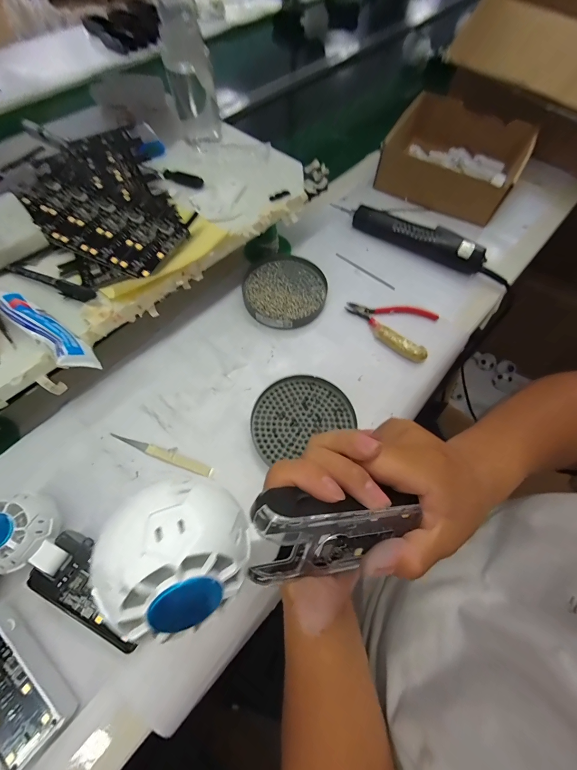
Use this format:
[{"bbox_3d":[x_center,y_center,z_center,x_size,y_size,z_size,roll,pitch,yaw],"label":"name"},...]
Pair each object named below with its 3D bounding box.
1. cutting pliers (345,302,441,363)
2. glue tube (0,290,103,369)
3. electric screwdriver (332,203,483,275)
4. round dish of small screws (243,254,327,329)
[{"bbox_3d":[0.139,-0.087,0.406,0.118,0.014,0.076,37,69,17],"label":"cutting pliers"},{"bbox_3d":[-0.231,-0.058,0.288,0.140,0.028,0.027,36,69,15],"label":"glue tube"},{"bbox_3d":[0.179,-0.227,0.469,0.224,0.032,0.035,29,66,14],"label":"electric screwdriver"},{"bbox_3d":[-0.007,-0.129,0.425,0.109,0.018,0.113,0,63,0],"label":"round dish of small screws"}]

